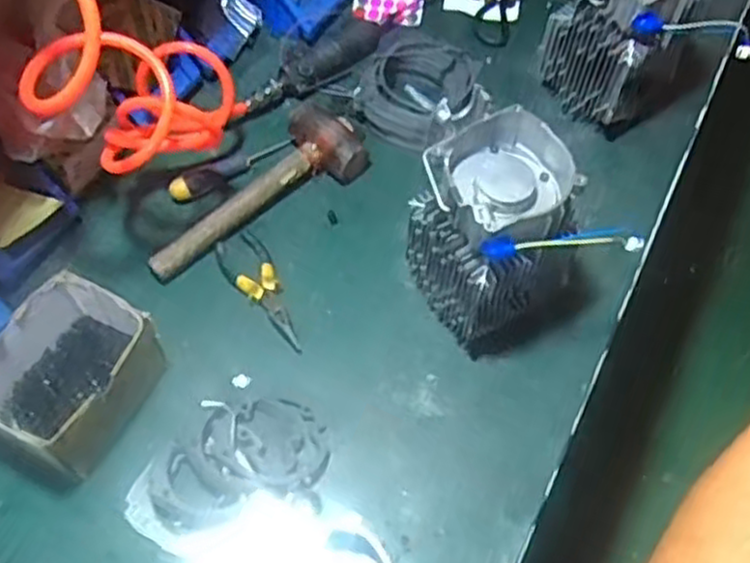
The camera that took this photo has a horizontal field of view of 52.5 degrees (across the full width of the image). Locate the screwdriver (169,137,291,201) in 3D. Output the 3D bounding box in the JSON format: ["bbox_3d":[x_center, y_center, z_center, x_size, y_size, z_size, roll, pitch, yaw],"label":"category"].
[{"bbox_3d":[-0.167,-0.134,0.892,0.155,0.026,0.036,-32,64,-21],"label":"screwdriver"}]

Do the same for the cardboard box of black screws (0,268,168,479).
[{"bbox_3d":[-0.288,0.085,0.709,0.125,0.083,0.150,22,59,11],"label":"cardboard box of black screws"}]

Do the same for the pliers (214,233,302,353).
[{"bbox_3d":[-0.116,0.008,0.807,0.052,0.010,0.155,-31,64,-21],"label":"pliers"}]

